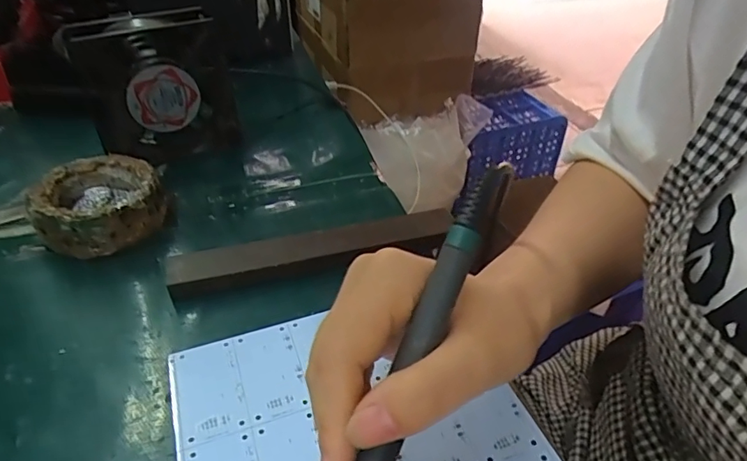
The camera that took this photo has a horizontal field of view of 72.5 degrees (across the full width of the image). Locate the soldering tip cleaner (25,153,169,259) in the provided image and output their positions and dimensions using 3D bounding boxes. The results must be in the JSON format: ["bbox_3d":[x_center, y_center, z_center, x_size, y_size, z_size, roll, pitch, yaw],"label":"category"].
[{"bbox_3d":[-0.210,-0.019,0.392,0.088,0.042,0.080,0,39,0],"label":"soldering tip cleaner"}]

